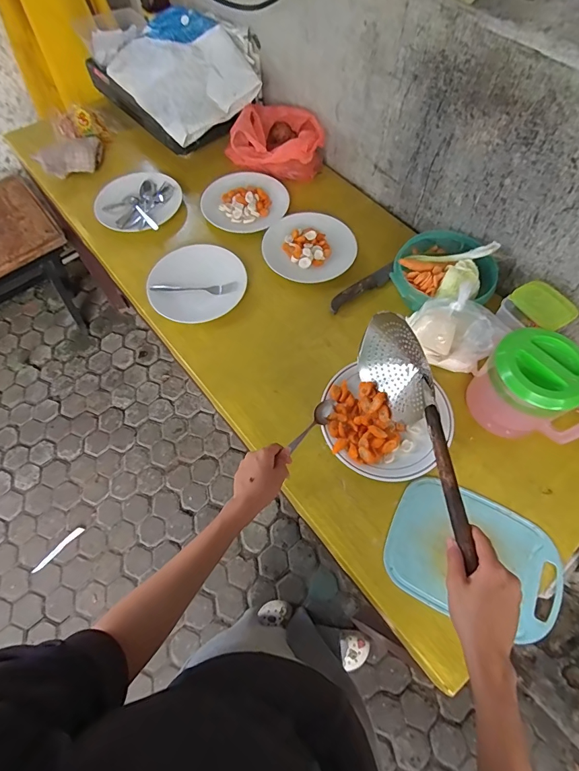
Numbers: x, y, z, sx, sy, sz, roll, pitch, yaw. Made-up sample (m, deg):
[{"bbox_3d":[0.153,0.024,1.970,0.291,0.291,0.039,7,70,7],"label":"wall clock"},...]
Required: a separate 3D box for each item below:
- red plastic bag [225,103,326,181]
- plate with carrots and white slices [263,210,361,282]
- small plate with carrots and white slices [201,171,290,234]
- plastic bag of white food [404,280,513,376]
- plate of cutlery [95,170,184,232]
[{"bbox_3d":[-0.030,-0.617,0.995,0.244,0.101,0.144,27,69,15],"label":"red plastic bag"},{"bbox_3d":[0.038,-0.307,0.872,0.199,0.029,0.180,36,71,18],"label":"plate with carrots and white slices"},{"bbox_3d":[-0.106,-0.444,0.947,0.206,0.023,0.175,8,65,7],"label":"small plate with carrots and white slices"},{"bbox_3d":[0.294,-0.101,0.709,0.154,0.099,0.106,34,70,17],"label":"plastic bag of white food"},{"bbox_3d":[-0.380,-0.455,0.958,0.211,0.024,0.205,-1,64,2],"label":"plate of cutlery"}]

